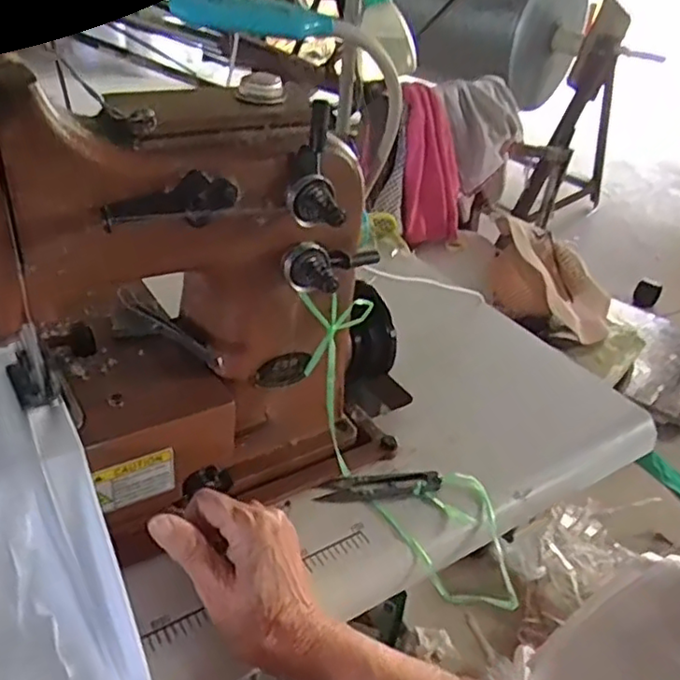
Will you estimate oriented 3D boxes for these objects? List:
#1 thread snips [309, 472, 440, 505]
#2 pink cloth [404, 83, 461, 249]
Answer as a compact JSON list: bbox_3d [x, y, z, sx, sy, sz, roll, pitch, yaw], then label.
[{"bbox_3d":[0.032,0.117,0.512,0.100,0.010,0.023,-2,36,-14],"label":"thread snips"},{"bbox_3d":[0.175,-0.338,1.233,0.127,0.293,0.052,-13,22,-24],"label":"pink cloth"}]

